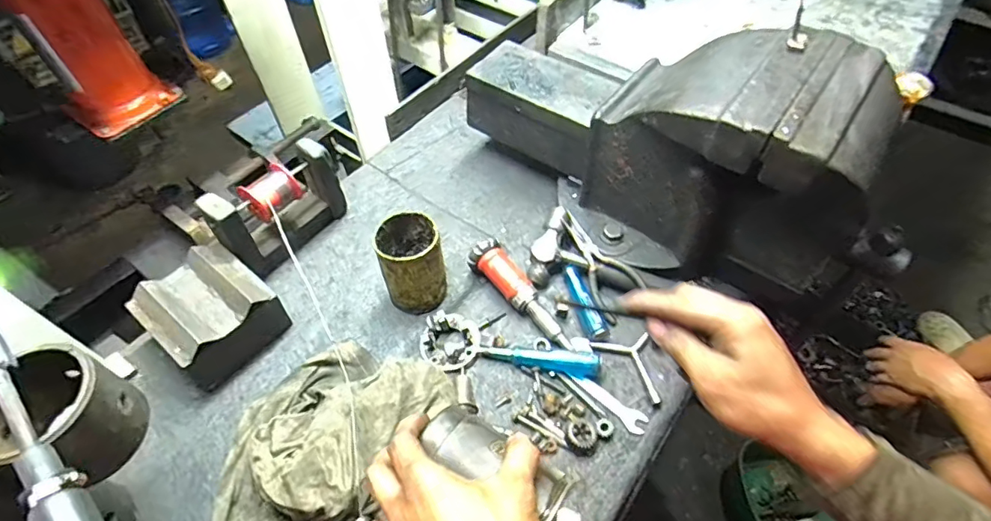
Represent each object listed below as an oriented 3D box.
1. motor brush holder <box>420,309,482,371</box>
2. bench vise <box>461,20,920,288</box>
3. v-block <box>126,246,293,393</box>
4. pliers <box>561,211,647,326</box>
[{"bbox_3d":[-0.055,0.096,0.626,0.072,0.026,0.068,0,54,1],"label":"motor brush holder"},{"bbox_3d":[0.181,-0.159,0.632,0.514,0.245,0.209,23,58,16],"label":"bench vise"},{"bbox_3d":[-0.331,0.065,0.608,0.117,0.101,0.120,38,63,24],"label":"v-block"},{"bbox_3d":[0.134,0.001,0.660,0.060,0.025,0.149,-24,72,-16],"label":"pliers"}]

